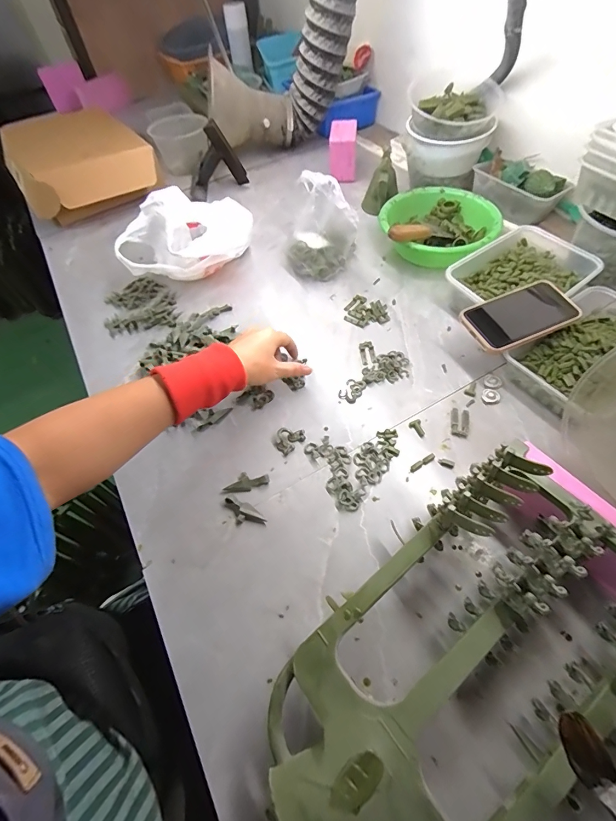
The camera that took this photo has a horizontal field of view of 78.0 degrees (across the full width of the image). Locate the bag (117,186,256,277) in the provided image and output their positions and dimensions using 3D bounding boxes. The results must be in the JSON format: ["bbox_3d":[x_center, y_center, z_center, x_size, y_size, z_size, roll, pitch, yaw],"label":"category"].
[{"bbox_3d":[-0.202,-0.281,0.657,0.199,0.125,0.133,1,55,5],"label":"bag"}]

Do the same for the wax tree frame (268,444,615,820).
[{"bbox_3d":[0.129,0.187,0.308,0.347,0.088,0.191,-32,59,-16],"label":"wax tree frame"}]

